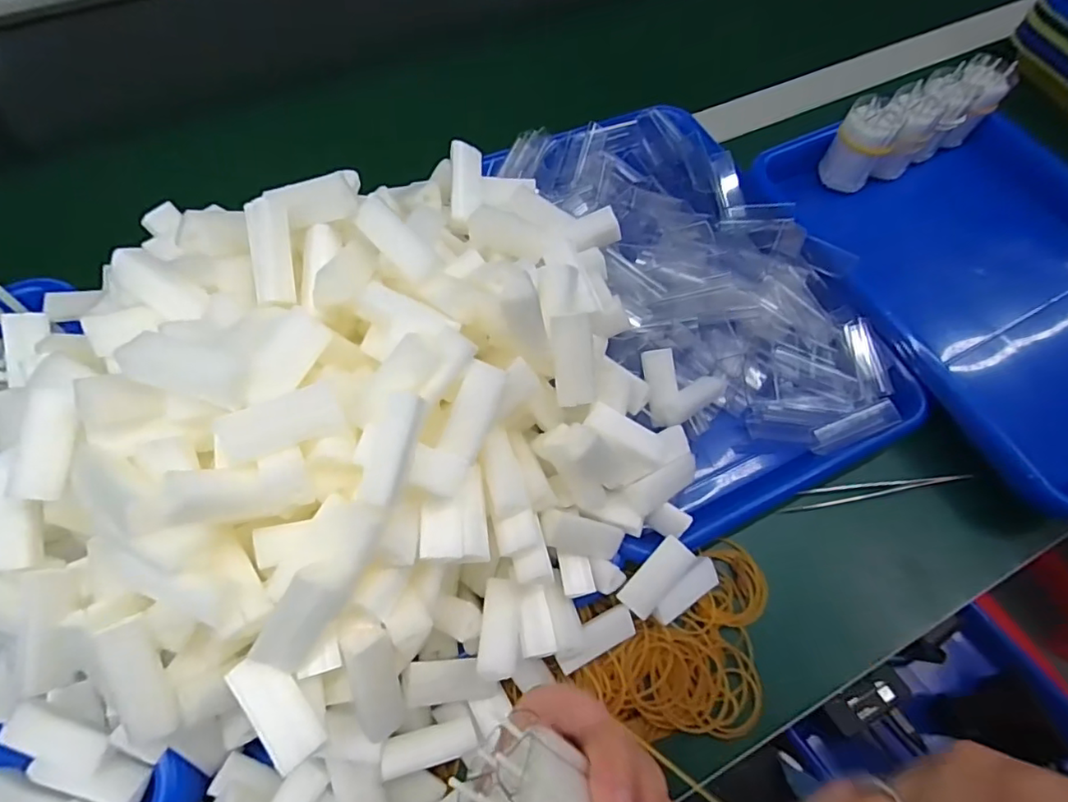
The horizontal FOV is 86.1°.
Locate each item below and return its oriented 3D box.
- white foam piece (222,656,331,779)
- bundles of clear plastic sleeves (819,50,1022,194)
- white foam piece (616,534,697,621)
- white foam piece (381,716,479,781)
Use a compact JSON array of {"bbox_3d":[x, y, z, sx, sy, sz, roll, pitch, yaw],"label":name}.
[{"bbox_3d":[-0.100,0.119,0.223,0.019,0.007,0.043,-35,71,-17],"label":"white foam piece"},{"bbox_3d":[0.313,-0.229,0.474,0.168,0.060,0.045,-28,69,-15],"label":"bundles of clear plastic sleeves"},{"bbox_3d":[0.067,0.097,0.316,0.022,0.009,0.046,45,80,-9],"label":"white foam piece"},{"bbox_3d":[-0.051,0.170,0.281,0.051,0.012,0.017,3,59,-38],"label":"white foam piece"}]

